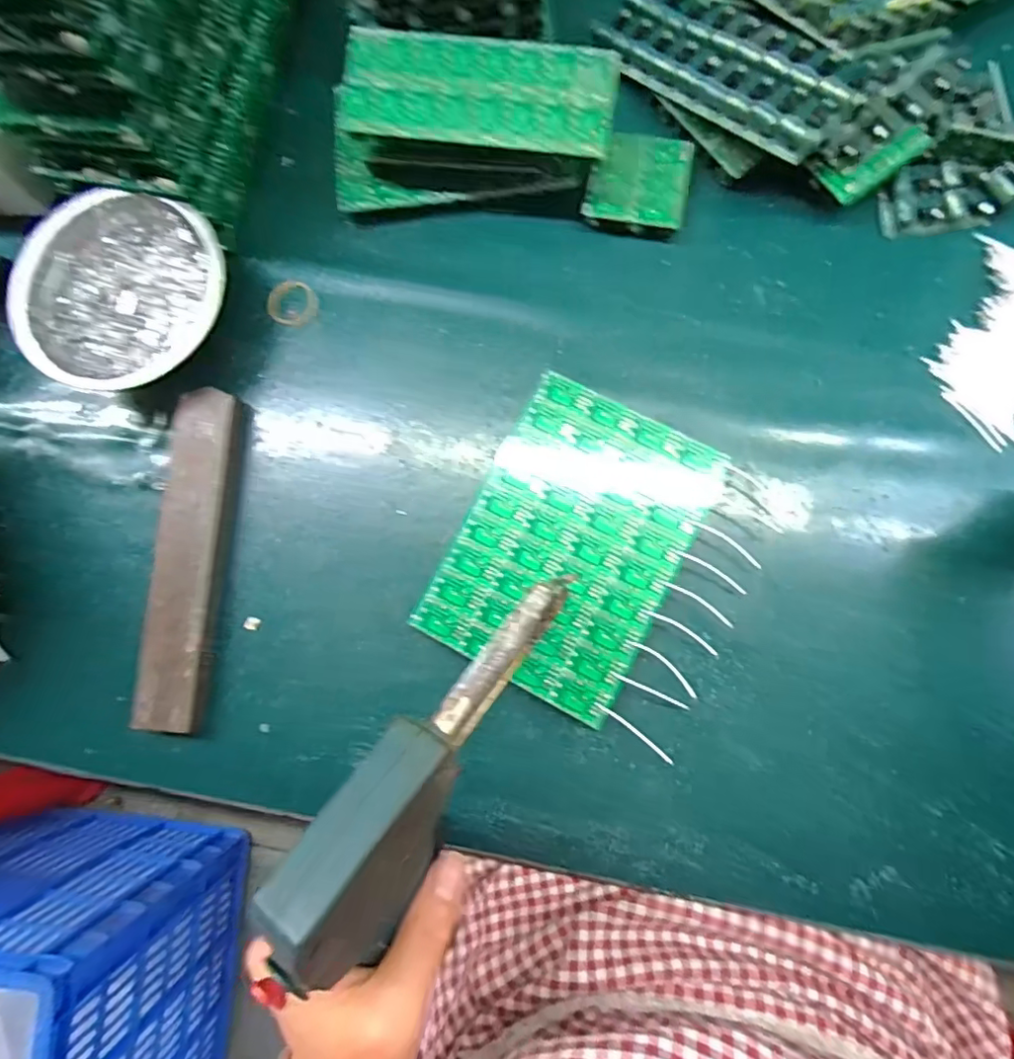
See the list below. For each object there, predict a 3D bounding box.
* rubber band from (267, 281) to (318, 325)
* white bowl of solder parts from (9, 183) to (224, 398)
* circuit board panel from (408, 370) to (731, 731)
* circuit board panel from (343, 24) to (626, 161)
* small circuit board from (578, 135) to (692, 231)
[{"bbox_3d":[-0.140,-0.147,0.363,0.034,0.004,0.030,44,88,8],"label":"rubber band"},{"bbox_3d":[-0.242,-0.150,0.355,0.119,0.053,0.124,-1,83,5],"label":"white bowl of solder parts"},{"bbox_3d":[0.037,0.006,0.317,0.118,0.004,0.166,29,84,7],"label":"circuit board panel"},{"bbox_3d":[-0.016,-0.244,0.311,0.150,0.006,0.061,9,89,2],"label":"circuit board panel"},{"bbox_3d":[0.081,-0.214,0.345,0.059,0.013,0.058,11,84,6],"label":"small circuit board"}]

